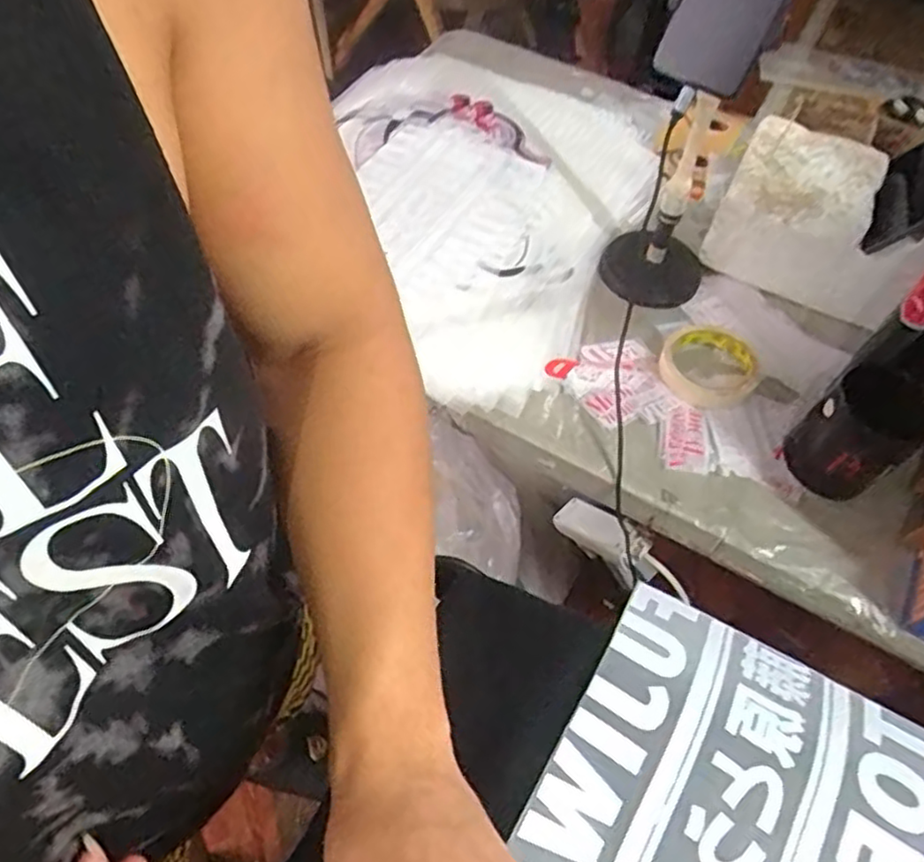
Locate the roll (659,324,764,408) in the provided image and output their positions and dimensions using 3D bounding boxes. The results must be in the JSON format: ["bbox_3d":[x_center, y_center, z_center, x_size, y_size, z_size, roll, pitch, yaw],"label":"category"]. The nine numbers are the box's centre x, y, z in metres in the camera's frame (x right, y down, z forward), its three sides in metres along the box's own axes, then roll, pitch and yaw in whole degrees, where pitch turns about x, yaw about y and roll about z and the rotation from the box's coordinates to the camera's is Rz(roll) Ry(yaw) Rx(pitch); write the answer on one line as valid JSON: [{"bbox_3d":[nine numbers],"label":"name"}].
[{"bbox_3d":[0.234,-0.067,0.664,0.085,0.018,0.092,2,57,-4],"label":"roll"}]

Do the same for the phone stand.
[{"bbox_3d":[0.212,-0.223,0.687,0.104,0.197,0.119,24,58,11],"label":"phone stand"}]

